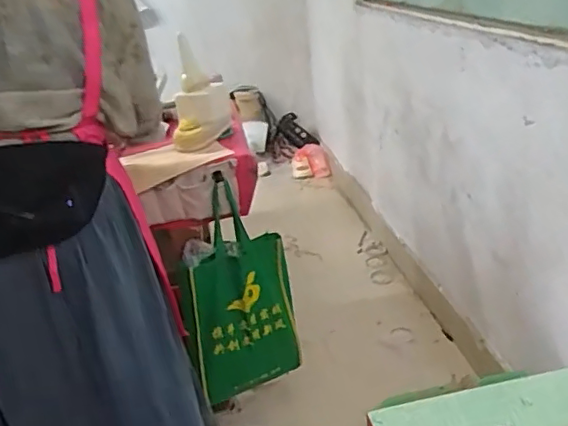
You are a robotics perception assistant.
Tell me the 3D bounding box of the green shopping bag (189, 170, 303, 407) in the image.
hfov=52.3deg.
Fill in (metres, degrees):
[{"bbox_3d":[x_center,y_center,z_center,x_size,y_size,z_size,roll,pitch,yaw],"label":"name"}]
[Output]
[{"bbox_3d":[-0.110,0.195,1.458,0.278,0.561,0.076,-14,16,-26],"label":"green shopping bag"}]

